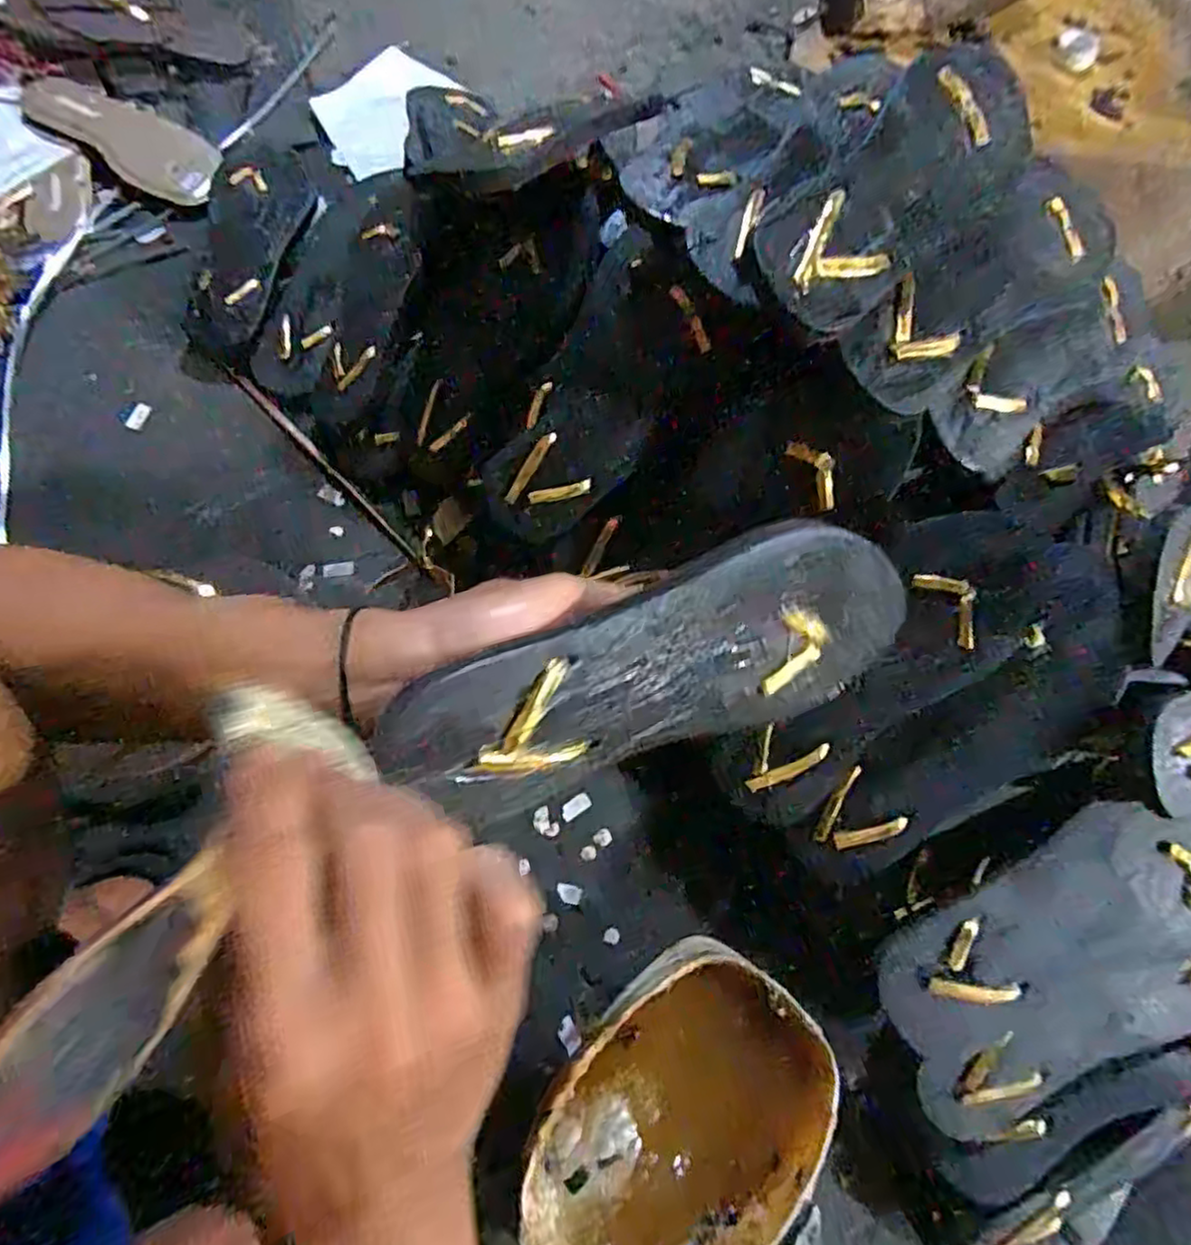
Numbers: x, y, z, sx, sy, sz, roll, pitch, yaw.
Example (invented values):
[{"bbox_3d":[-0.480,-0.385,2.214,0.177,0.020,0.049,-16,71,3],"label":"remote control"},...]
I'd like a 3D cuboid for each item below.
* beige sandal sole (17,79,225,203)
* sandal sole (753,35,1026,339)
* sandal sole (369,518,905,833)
[{"bbox_3d":[-0.486,-0.509,0.723,0.239,0.015,0.086,32,75,8],"label":"beige sandal sole"},{"bbox_3d":[0.166,-0.234,0.374,0.209,0.016,0.074,-46,102,-16],"label":"sandal sole"},{"bbox_3d":[0.032,0.015,0.282,0.229,0.091,0.009,-14,29,-23],"label":"sandal sole"}]

